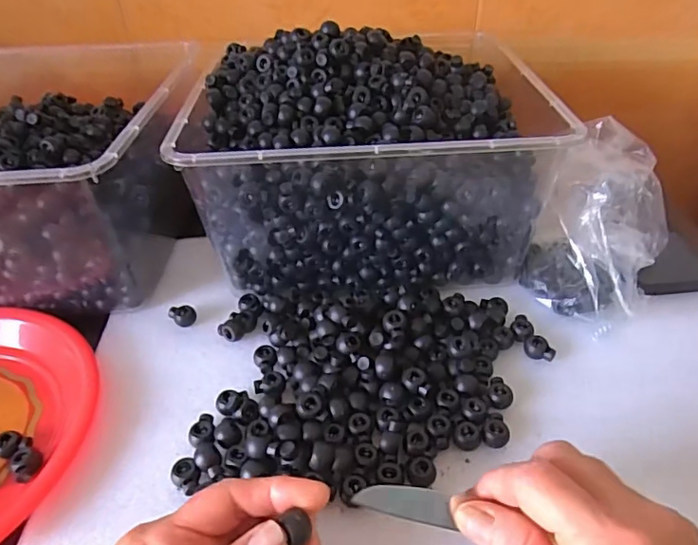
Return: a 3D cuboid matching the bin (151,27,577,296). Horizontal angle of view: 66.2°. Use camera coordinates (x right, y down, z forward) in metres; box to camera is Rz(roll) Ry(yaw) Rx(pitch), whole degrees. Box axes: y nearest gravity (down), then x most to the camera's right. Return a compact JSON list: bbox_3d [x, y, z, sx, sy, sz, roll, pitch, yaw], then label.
[{"bbox_3d":[0.012,-0.105,0.469,0.283,0.135,0.196,0,45,-2],"label":"bin"}]

